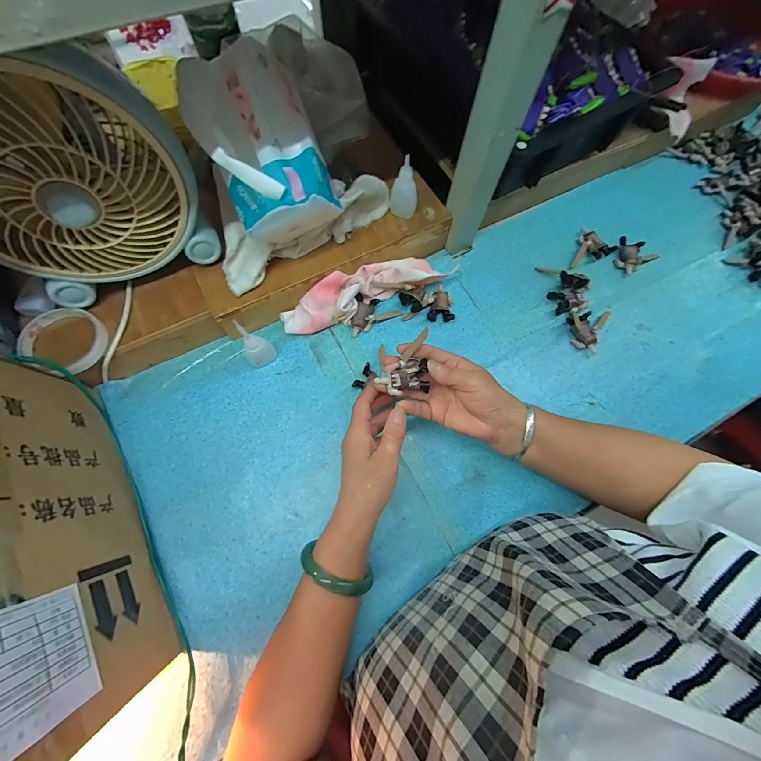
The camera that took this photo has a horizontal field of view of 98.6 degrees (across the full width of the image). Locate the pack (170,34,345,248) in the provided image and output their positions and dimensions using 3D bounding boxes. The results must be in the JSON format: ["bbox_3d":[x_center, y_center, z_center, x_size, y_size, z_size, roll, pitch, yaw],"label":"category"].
[{"bbox_3d":[-0.120,-0.244,0.350,0.132,0.088,0.166,-34,103,-17],"label":"pack"}]

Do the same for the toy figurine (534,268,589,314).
[{"bbox_3d":[0.279,-0.143,0.486,0.059,0.026,0.081,-11,72,-6],"label":"toy figurine"}]

